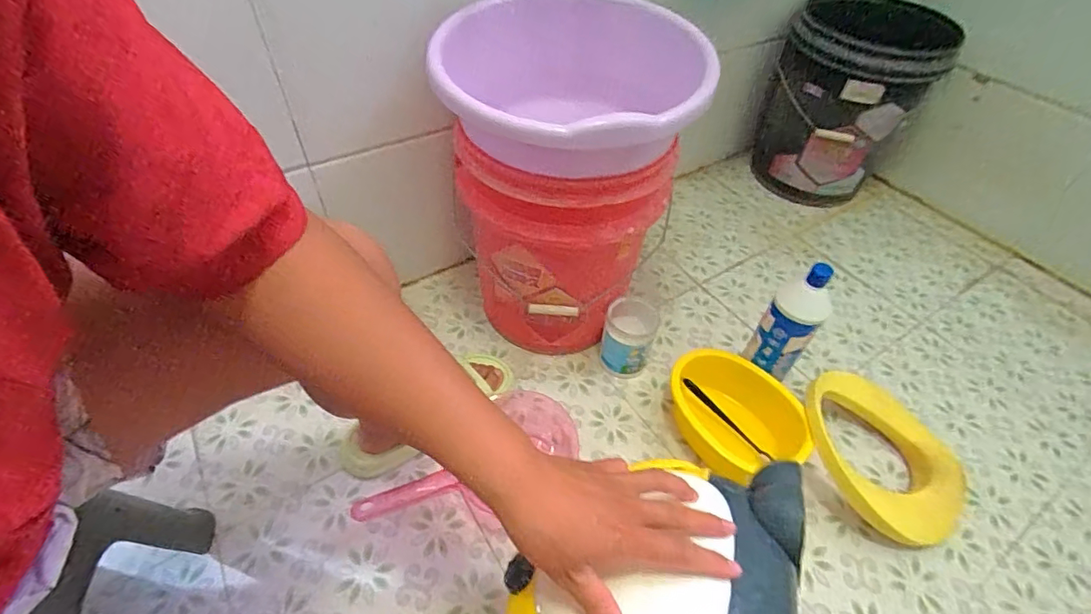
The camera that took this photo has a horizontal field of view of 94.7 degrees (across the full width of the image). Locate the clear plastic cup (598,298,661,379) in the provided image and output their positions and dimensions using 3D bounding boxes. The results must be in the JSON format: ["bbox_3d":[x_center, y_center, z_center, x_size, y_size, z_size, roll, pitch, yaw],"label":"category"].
[{"bbox_3d":[0.137,0.054,0.840,0.082,0.128,0.076,2,50,-2],"label":"clear plastic cup"}]

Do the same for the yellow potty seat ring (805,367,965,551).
[{"bbox_3d":[0.482,0.210,0.730,0.174,0.071,0.239,-27,56,-24],"label":"yellow potty seat ring"}]

